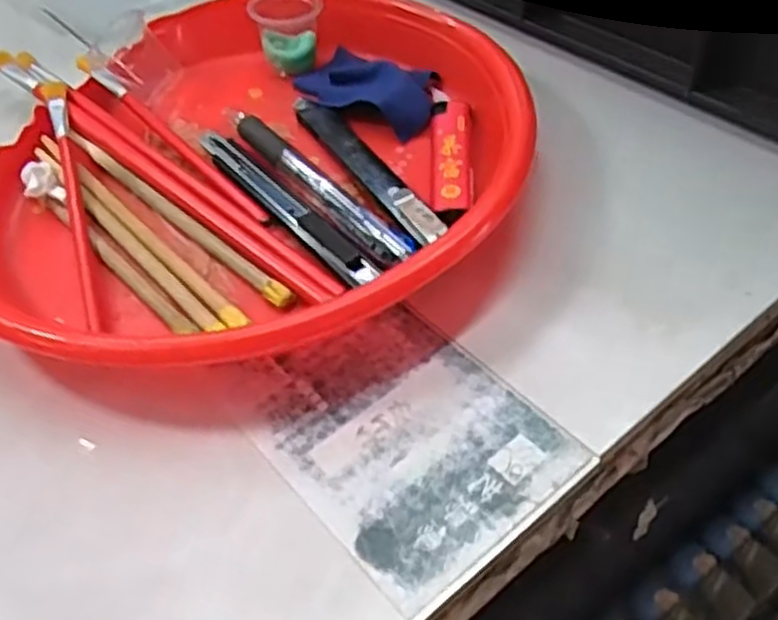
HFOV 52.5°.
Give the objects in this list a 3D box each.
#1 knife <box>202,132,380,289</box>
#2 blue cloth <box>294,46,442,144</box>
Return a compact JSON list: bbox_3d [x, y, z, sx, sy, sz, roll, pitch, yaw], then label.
[{"bbox_3d":[-0.048,-0.047,0.340,0.014,0.008,0.130,-32,53,-21],"label":"knife"},{"bbox_3d":[-0.010,-0.114,0.396,0.084,0.015,0.052,29,57,28],"label":"blue cloth"}]

